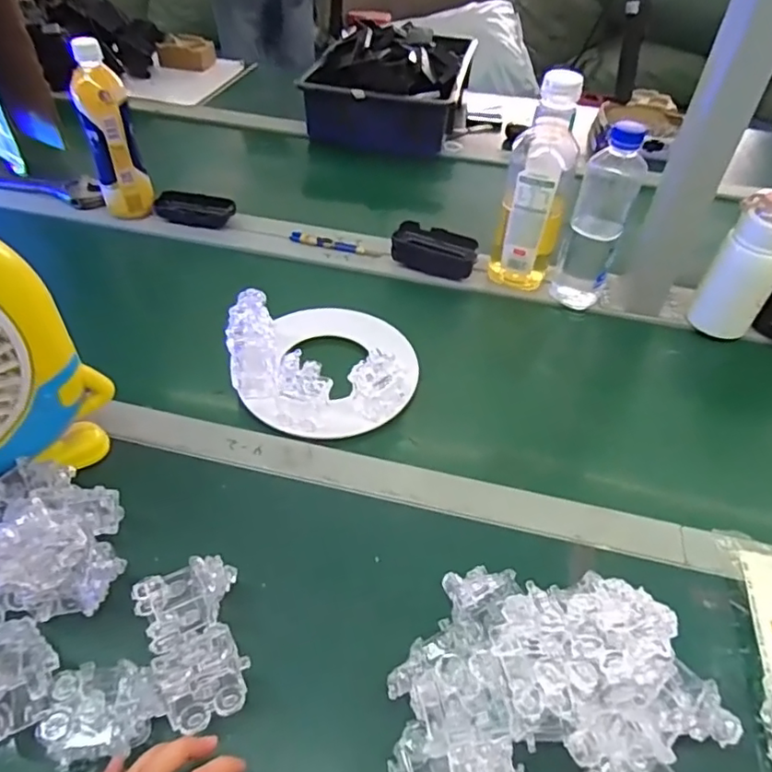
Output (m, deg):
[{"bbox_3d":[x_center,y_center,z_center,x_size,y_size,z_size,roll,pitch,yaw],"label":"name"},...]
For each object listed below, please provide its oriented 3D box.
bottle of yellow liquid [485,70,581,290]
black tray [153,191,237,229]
[{"bbox_3d":[0.175,-0.226,0.675,0.072,0.245,0.063,14,47,9],"label":"bottle of yellow liquid"},{"bbox_3d":[-0.268,-0.245,0.817,0.108,0.034,0.056,7,46,3],"label":"black tray"}]

